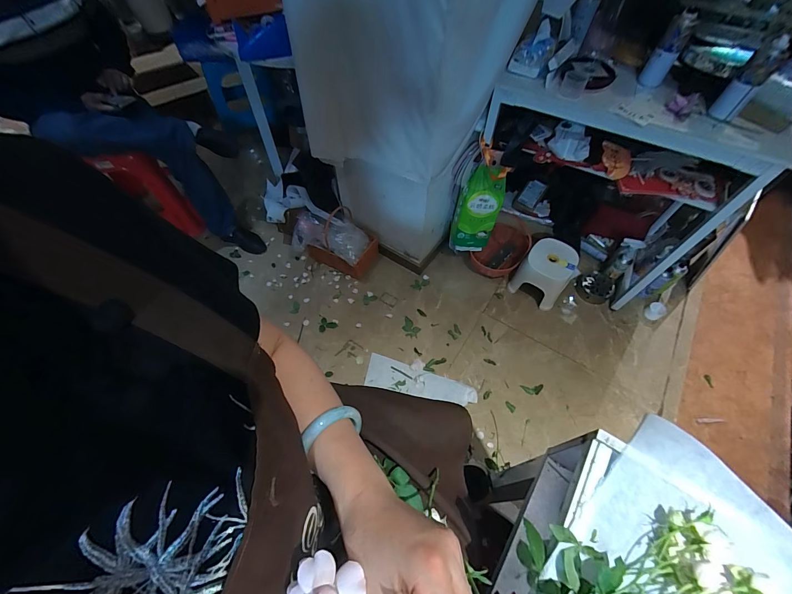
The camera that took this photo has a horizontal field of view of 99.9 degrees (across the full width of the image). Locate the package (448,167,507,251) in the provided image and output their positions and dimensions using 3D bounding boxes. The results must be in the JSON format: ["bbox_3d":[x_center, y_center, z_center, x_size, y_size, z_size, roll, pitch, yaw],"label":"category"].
[{"bbox_3d":[0.321,-0.334,1.341,0.168,0.335,0.107,16,59,10],"label":"package"}]

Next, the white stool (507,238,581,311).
[{"bbox_3d":[0.630,-0.101,1.415,0.205,0.207,0.188,33,63,19],"label":"white stool"}]

